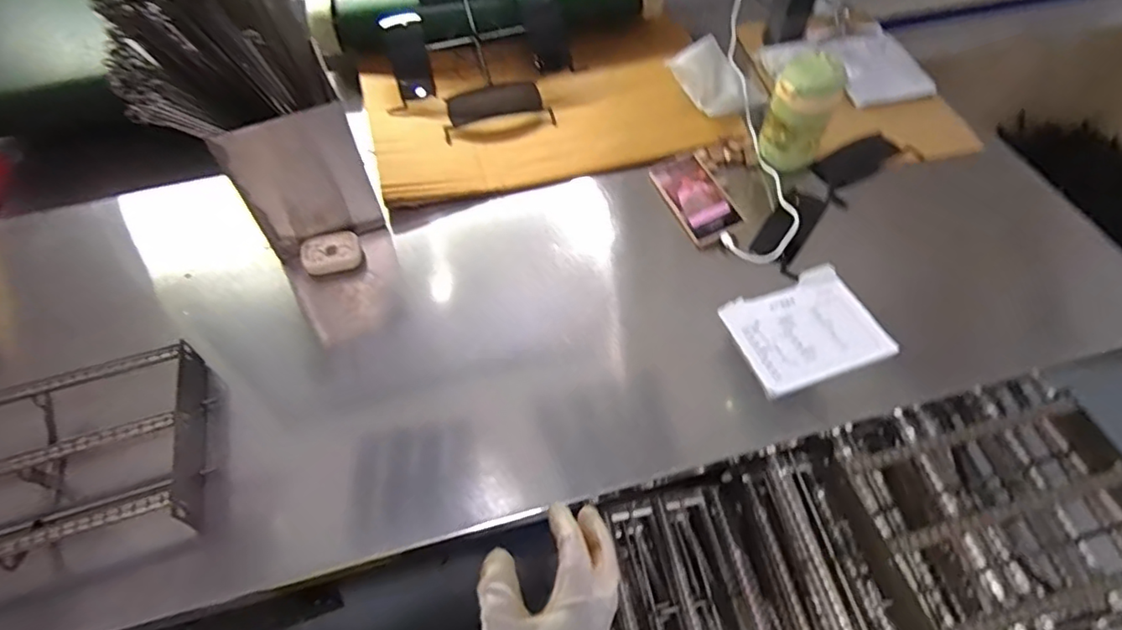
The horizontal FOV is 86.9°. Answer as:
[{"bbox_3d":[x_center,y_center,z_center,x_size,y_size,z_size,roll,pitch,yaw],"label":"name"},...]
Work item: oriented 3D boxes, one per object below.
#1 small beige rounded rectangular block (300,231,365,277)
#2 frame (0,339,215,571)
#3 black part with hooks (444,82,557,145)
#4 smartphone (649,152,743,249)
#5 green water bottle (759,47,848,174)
[{"bbox_3d":[-0.303,-0.084,0.786,0.075,0.028,0.049,-22,59,-15],"label":"small beige rounded rectangular block"},{"bbox_3d":[-0.562,0.174,0.604,0.375,0.080,0.201,-16,57,-11],"label":"frame"},{"bbox_3d":[-0.102,-0.332,0.942,0.169,0.021,0.102,-11,56,-7],"label":"black part with hooks"},{"bbox_3d":[0.193,-0.169,0.846,0.076,0.015,0.157,-24,57,0],"label":"smartphone"},{"bbox_3d":[0.342,-0.288,0.849,0.084,0.147,0.074,22,59,14],"label":"green water bottle"}]

